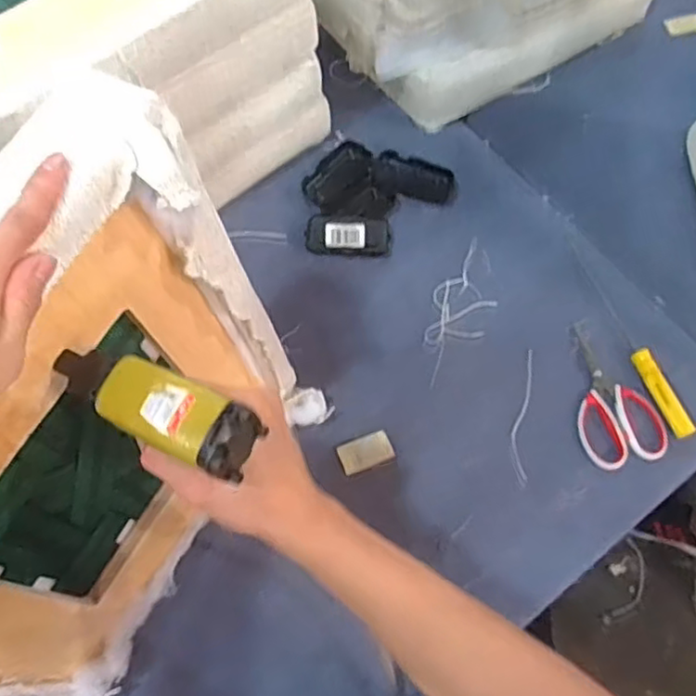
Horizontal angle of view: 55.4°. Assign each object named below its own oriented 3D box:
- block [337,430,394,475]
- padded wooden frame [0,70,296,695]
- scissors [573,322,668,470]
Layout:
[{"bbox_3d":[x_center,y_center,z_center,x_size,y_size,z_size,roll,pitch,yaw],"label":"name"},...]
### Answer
[{"bbox_3d":[0.021,0.124,0.789,0.063,0.007,0.037,-19,69,-9],"label":"block"},{"bbox_3d":[-0.195,0.092,0.512,0.096,0.406,0.386,19,65,13],"label":"padded wooden frame"},{"bbox_3d":[0.318,0.054,0.818,0.095,0.007,0.186,-11,68,-6],"label":"scissors"}]

